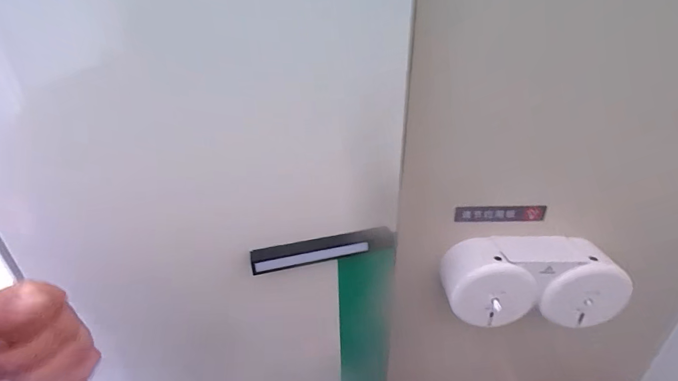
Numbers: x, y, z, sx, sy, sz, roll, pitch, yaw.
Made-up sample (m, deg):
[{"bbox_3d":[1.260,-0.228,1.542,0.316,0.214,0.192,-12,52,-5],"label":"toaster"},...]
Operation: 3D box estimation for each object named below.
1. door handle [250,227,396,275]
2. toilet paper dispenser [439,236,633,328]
[{"bbox_3d":[-0.023,0.099,0.526,0.247,0.031,0.038,-7,24,-13],"label":"door handle"},{"bbox_3d":[0.411,0.201,0.669,0.353,0.170,0.109,0,24,4],"label":"toilet paper dispenser"}]

